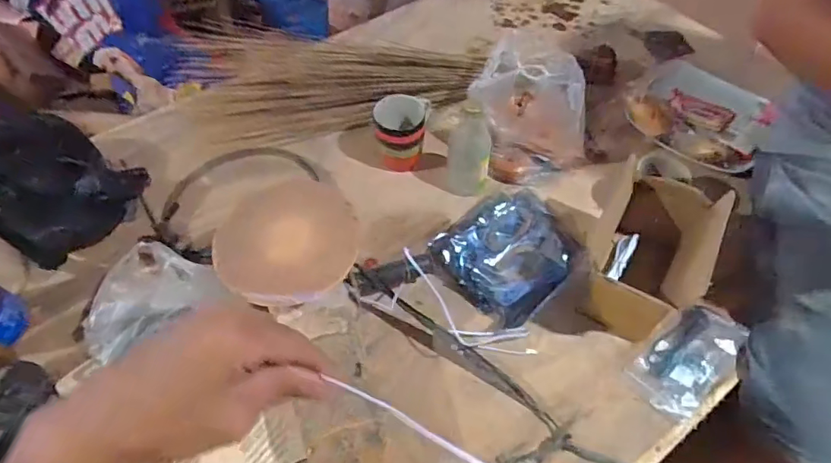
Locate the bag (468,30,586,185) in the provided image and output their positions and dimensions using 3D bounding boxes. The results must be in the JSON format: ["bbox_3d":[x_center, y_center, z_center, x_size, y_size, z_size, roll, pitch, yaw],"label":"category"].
[{"bbox_3d":[0.206,-0.212,0.857,0.194,0.145,0.217,18,58,13],"label":"bag"}]

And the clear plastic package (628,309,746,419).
[{"bbox_3d":[0.372,0.172,0.678,0.167,0.023,0.099,-33,61,-20],"label":"clear plastic package"}]

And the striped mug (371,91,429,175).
[{"bbox_3d":[-0.021,-0.171,0.848,0.084,0.117,0.093,4,56,4],"label":"striped mug"}]

